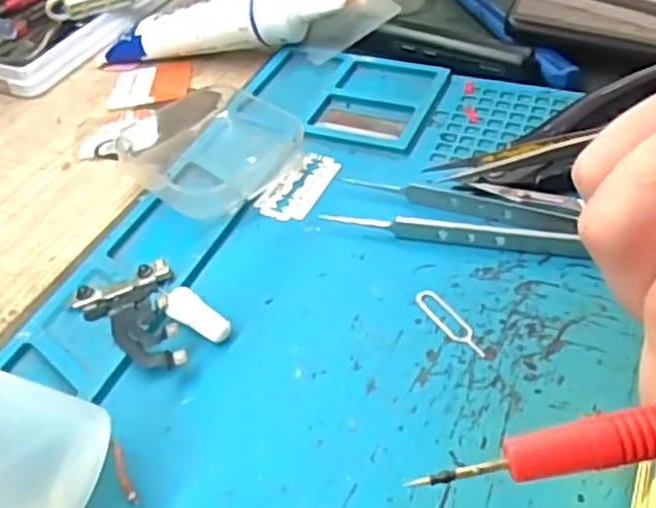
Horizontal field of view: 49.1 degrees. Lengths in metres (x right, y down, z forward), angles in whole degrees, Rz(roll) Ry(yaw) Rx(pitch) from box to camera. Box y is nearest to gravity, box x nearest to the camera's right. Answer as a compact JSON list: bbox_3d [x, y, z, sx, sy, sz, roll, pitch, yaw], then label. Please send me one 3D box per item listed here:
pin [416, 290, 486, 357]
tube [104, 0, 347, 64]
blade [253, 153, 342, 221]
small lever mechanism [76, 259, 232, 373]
[{"bbox_3d":[0.040,0.021,0.233,0.009,0.004,0.033,-24,46,-19],"label":"pin"},{"bbox_3d":[-0.054,-0.116,0.365,0.126,0.024,0.023,-5,42,19],"label":"tube"},{"bbox_3d":[-0.012,-0.028,0.291,0.021,0.004,0.040,16,47,21],"label":"blade"},{"bbox_3d":[-0.059,0.019,0.240,0.050,0.009,0.031,31,54,32],"label":"small lever mechanism"}]

